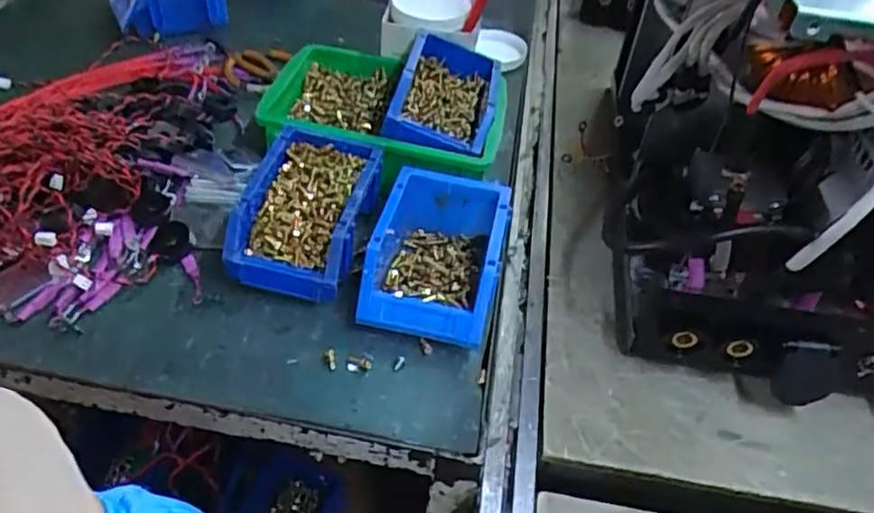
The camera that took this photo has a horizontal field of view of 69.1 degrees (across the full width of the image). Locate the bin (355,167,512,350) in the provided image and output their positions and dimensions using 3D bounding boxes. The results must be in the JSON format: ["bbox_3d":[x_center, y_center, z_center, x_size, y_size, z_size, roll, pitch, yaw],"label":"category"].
[{"bbox_3d":[-0.001,0.002,0.573,0.111,0.077,0.152,9,44,2],"label":"bin"}]

